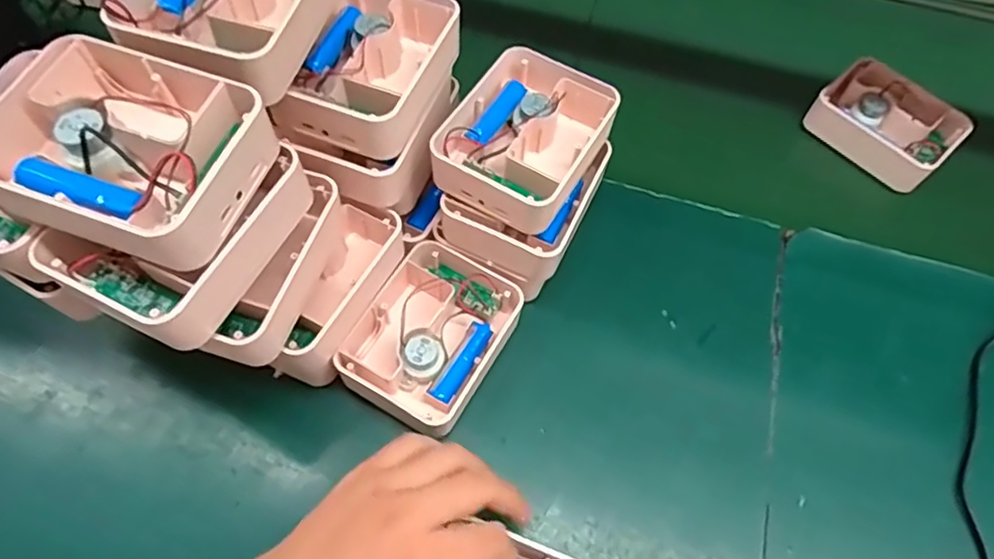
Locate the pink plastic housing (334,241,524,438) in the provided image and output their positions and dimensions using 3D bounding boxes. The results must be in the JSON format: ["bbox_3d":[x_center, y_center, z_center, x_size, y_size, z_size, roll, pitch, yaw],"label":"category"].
[{"bbox_3d":[-0.050,0.043,0.466,0.099,0.046,0.127,28,66,12],"label":"pink plastic housing"}]

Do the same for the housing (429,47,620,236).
[{"bbox_3d":[0.023,-0.106,0.452,0.100,0.044,0.132,27,63,11],"label":"housing"}]

